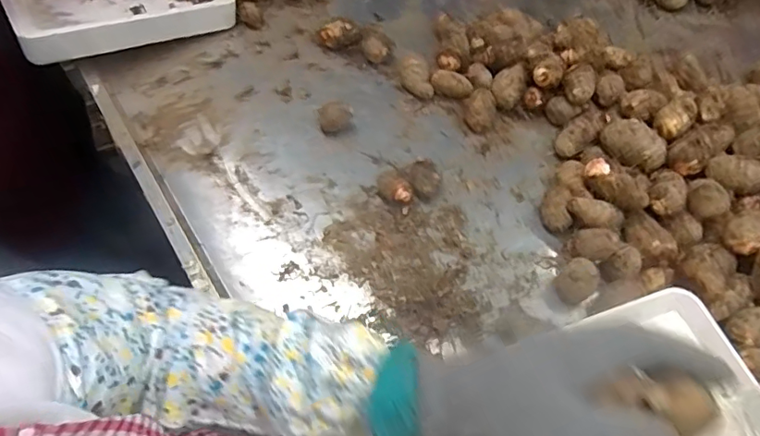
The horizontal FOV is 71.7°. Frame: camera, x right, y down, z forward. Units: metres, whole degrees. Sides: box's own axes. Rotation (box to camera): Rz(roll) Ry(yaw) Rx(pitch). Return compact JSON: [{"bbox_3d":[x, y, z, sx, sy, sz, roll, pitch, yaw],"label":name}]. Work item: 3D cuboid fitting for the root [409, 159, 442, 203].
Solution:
[{"bbox_3d":[0.056,-0.046,0.654,0.036,0.033,0.045,-17,59,-12],"label":"root"}]

